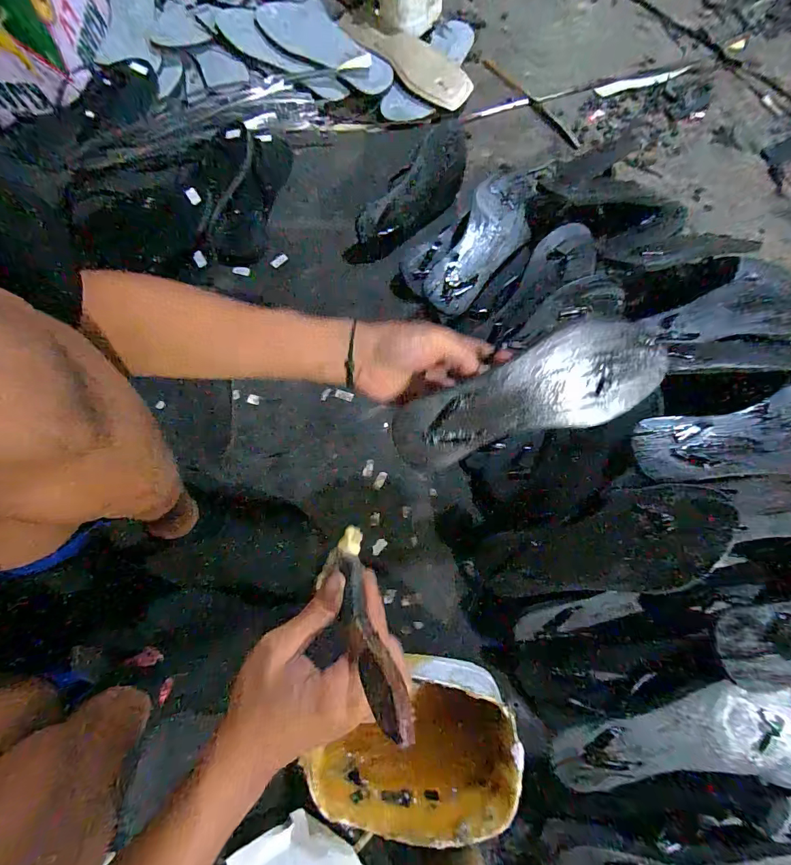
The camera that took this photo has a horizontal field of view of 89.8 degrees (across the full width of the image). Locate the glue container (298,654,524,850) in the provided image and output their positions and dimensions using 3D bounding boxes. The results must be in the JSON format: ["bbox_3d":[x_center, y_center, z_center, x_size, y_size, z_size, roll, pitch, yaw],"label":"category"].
[{"bbox_3d":[0.018,0.309,0.404,0.196,0.075,0.136,4,76,4],"label":"glue container"}]

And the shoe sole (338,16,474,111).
[{"bbox_3d":[0.013,-0.650,0.691,0.265,0.029,0.076,39,81,12],"label":"shoe sole"}]

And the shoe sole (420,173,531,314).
[{"bbox_3d":[0.123,-0.259,0.542,0.087,0.025,0.230,26,79,9],"label":"shoe sole"}]

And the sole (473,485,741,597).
[{"bbox_3d":[0.212,0.127,0.427,0.251,0.019,0.092,-21,75,23],"label":"sole"}]

